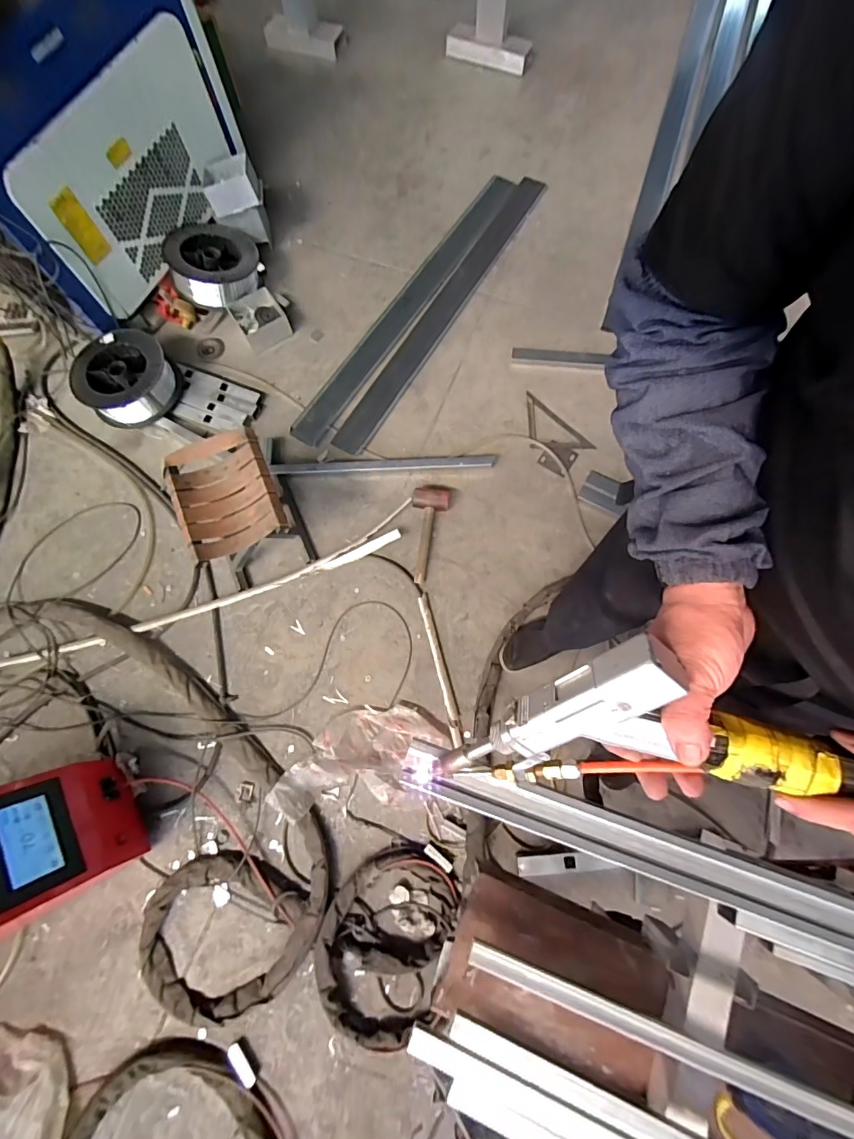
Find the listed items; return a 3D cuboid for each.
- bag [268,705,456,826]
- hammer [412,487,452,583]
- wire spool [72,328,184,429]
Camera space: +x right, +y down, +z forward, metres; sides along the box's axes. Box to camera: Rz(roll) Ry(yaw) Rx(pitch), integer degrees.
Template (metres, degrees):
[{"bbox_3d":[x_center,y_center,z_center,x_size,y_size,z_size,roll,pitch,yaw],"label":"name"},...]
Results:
[{"bbox_3d":[-0.175,0.492,1.197,0.450,0.062,0.241,-5,73,-1],"label":"bag"},{"bbox_3d":[-0.006,-0.111,1.349,0.108,0.057,0.287,11,74,4],"label":"hammer"},{"bbox_3d":[-0.961,-0.622,1.476,0.280,0.158,0.290,-17,75,-5],"label":"wire spool"}]

